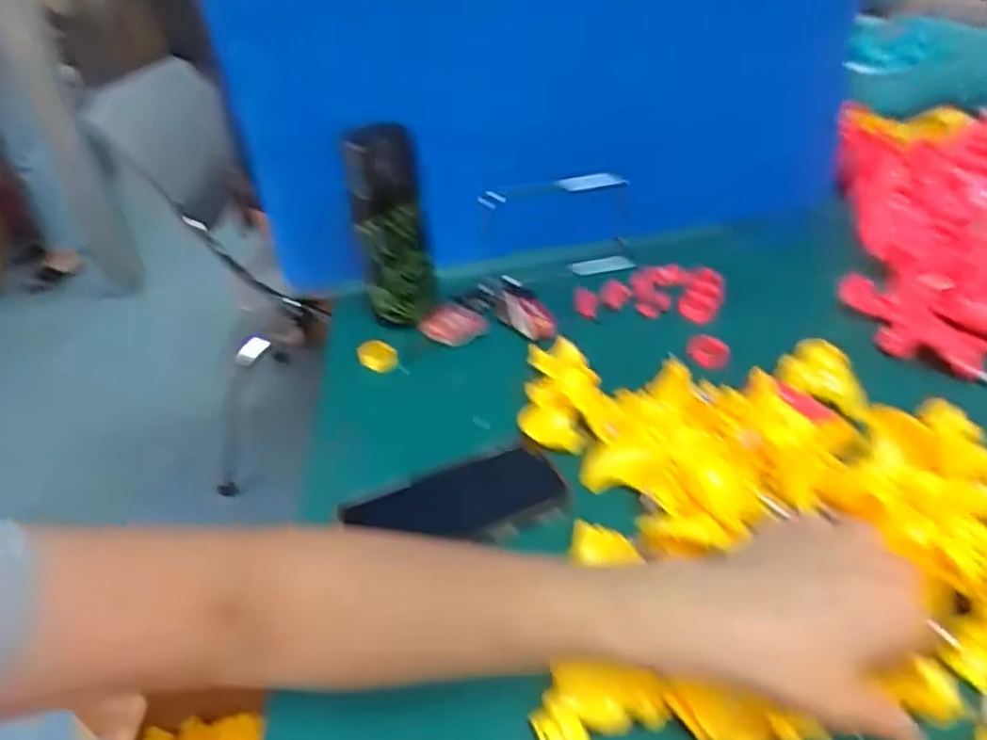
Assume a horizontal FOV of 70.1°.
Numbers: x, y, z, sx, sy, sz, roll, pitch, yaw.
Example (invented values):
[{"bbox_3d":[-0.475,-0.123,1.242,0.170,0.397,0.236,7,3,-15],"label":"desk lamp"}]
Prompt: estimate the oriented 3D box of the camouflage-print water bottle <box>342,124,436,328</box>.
[{"bbox_3d":[-0.090,-0.122,0.621,0.059,0.174,0.064,-14,35,-10],"label":"camouflage-print water bottle"}]

